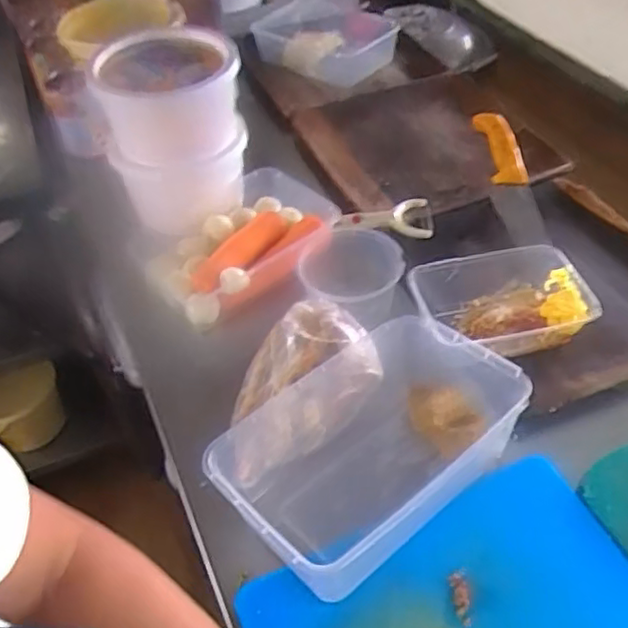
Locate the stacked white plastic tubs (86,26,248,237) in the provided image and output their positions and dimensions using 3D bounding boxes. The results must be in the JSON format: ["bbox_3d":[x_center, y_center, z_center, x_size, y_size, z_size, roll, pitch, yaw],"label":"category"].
[{"bbox_3d":[-0.171,-0.237,0.833,0.166,0.172,0.173,-11,48,-6],"label":"stacked white plastic tubs"}]

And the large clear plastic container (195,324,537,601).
[{"bbox_3d":[0.052,0.110,0.587,0.272,0.080,0.164,-31,50,-22],"label":"large clear plastic container"}]

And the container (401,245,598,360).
[{"bbox_3d":[0.195,-0.009,0.704,0.175,0.050,0.116,-11,45,-4],"label":"container"}]

